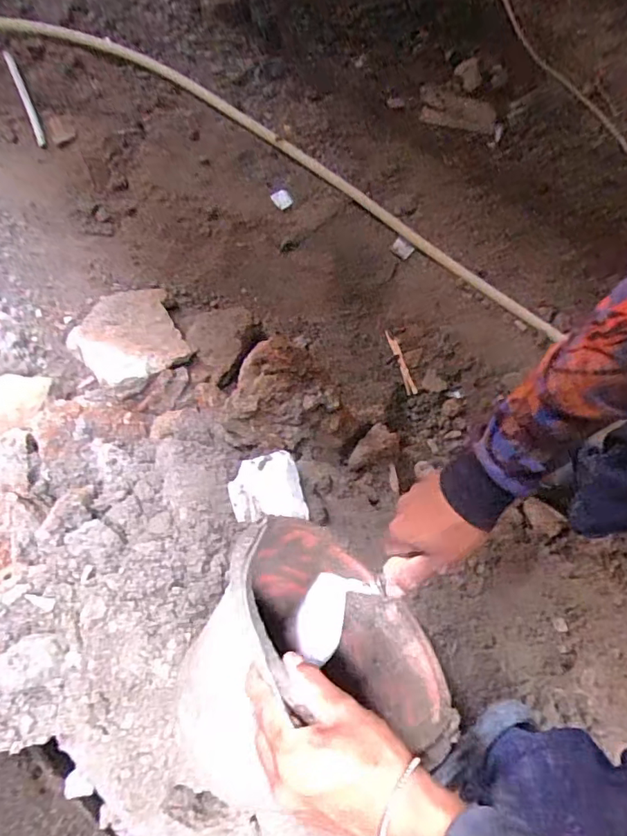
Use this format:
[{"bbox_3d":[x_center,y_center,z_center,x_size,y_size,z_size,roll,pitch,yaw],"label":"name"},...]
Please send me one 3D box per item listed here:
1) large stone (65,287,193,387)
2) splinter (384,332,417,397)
[{"bbox_3d":[-0.358,-0.150,1.007,0.198,0.058,0.260,-23,52,-21],"label":"large stone"},{"bbox_3d":[0.184,-0.117,1.086,0.022,0.014,0.150,-13,75,-8],"label":"splinter"}]

